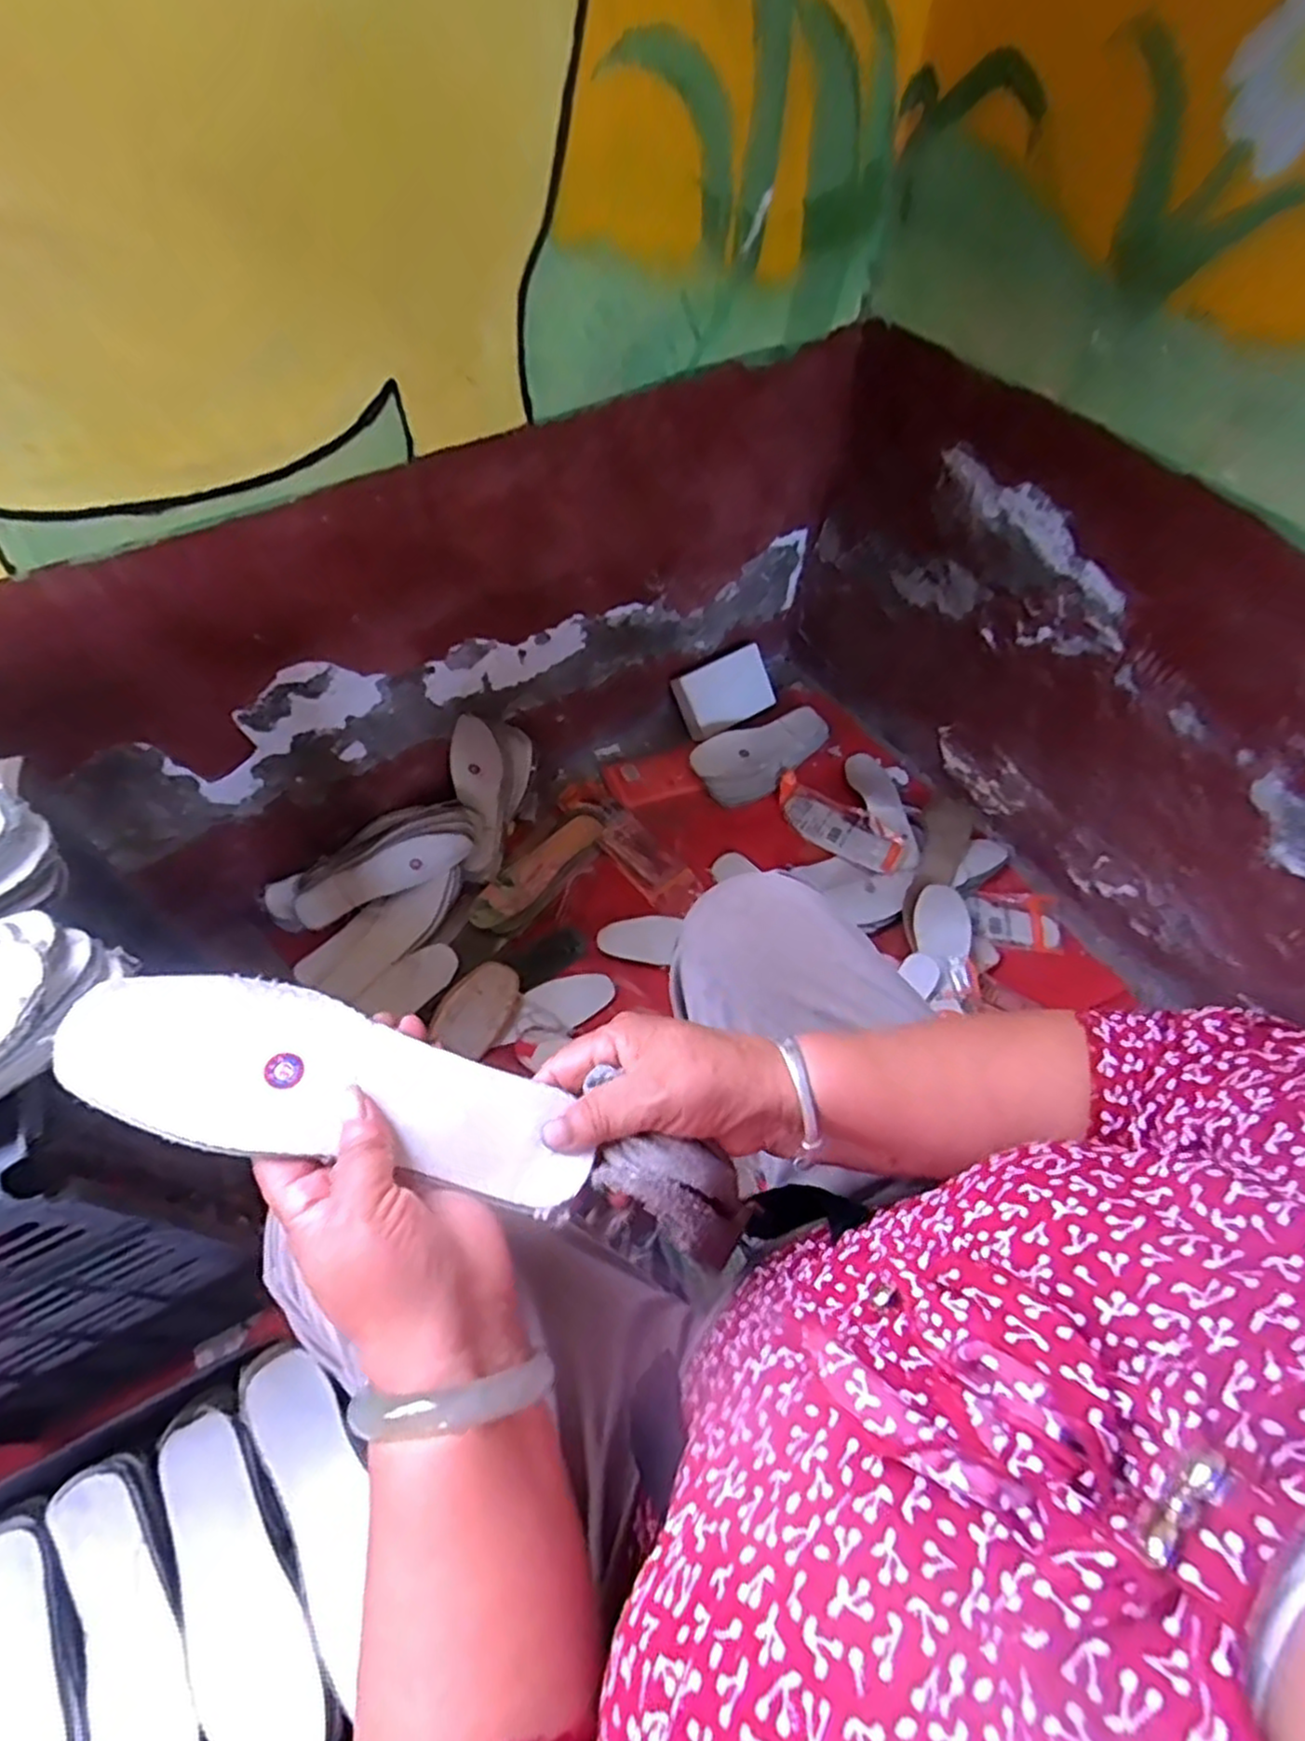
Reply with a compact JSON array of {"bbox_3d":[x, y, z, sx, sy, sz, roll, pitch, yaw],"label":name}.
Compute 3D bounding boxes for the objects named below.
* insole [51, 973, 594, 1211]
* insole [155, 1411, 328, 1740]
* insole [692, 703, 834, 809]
[{"bbox_3d":[-0.134,0.096,0.323,0.214,0.010,0.068,21,56,-11],"label":"insole"},{"bbox_3d":[-0.283,0.490,0.500,0.067,0.015,0.215,-30,63,-21],"label":"insole"},{"bbox_3d":[0.175,-0.177,1.149,0.232,0.025,0.108,-26,85,-20],"label":"insole"}]

